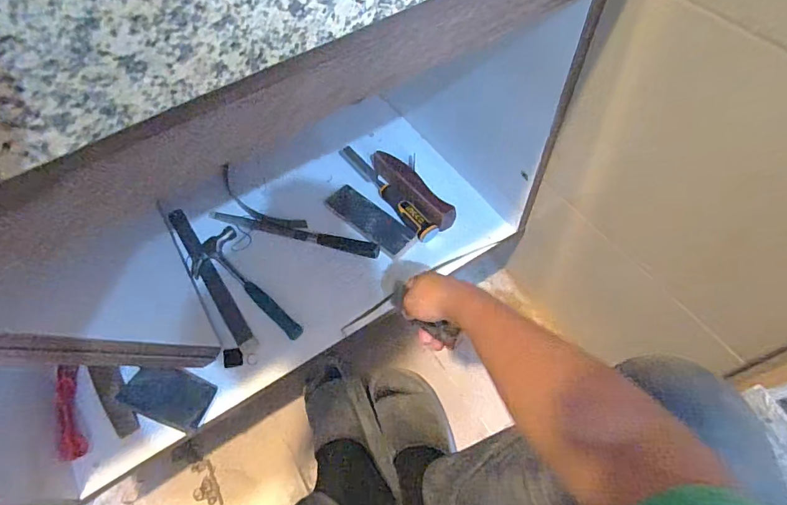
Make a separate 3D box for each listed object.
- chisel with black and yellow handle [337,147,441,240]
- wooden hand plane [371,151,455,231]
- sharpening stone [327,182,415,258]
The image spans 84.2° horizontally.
[{"bbox_3d":[-0.017,-0.123,0.823,0.039,0.026,0.277,-32,63,-15],"label":"chisel with black and yellow handle"},{"bbox_3d":[0.028,-0.122,0.810,0.050,0.041,0.212,-32,63,-15],"label":"wooden hand plane"},{"bbox_3d":[-0.046,-0.063,0.788,0.179,0.016,0.057,37,68,22],"label":"sharpening stone"}]

